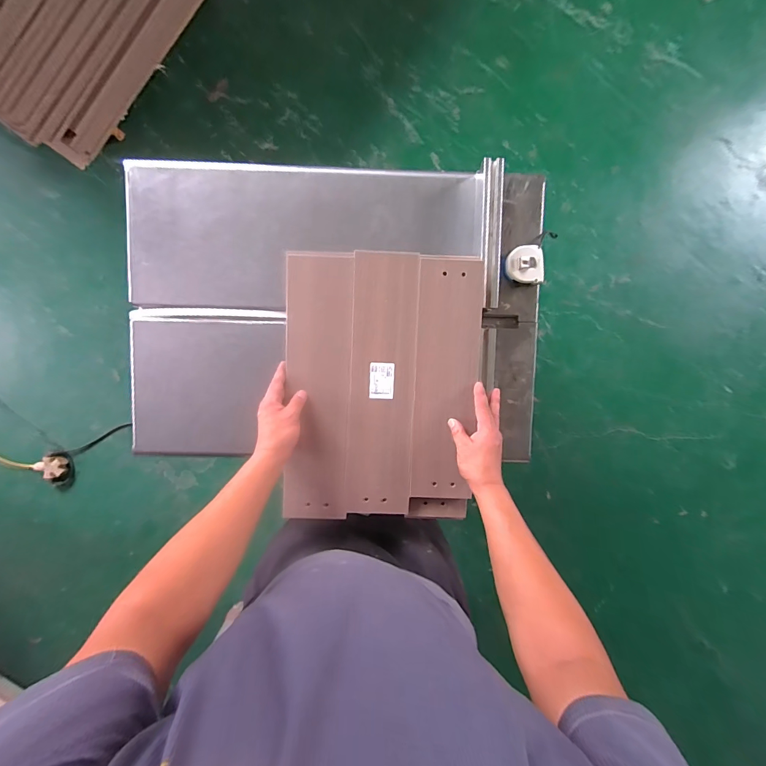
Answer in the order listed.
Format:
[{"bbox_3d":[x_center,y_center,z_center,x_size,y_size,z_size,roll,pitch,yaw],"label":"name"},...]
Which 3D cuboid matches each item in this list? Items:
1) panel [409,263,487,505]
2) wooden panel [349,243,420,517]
[{"bbox_3d":[0.112,-0.002,0.642,0.115,0.021,0.420,4,94,-4],"label":"panel"},{"bbox_3d":[0.000,0.005,0.635,0.109,0.009,0.449,2,94,-4],"label":"wooden panel"}]

